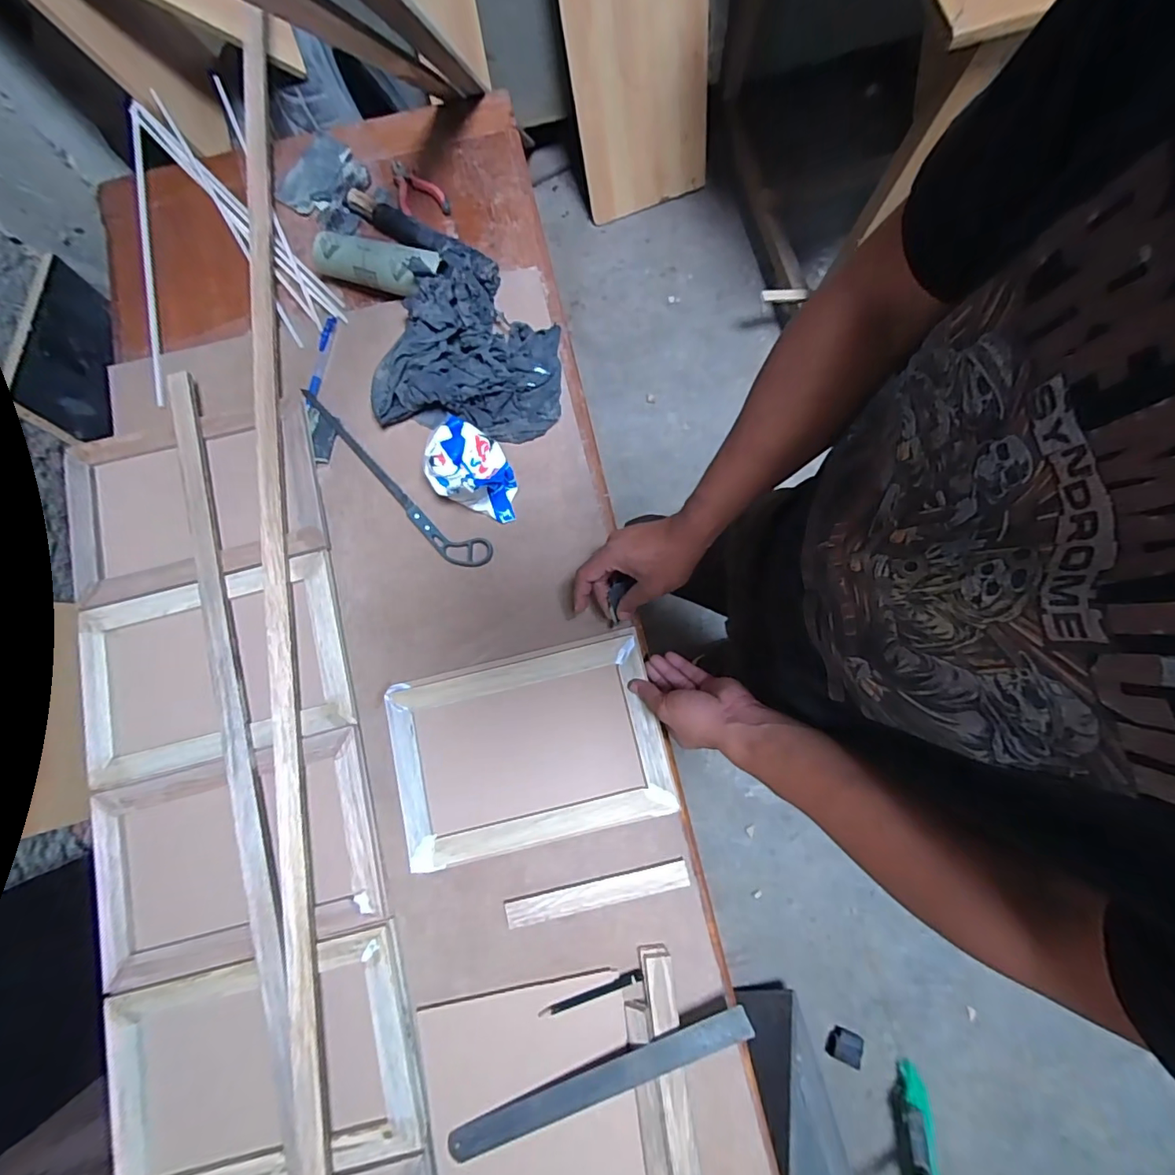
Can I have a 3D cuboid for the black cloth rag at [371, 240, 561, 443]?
[{"bbox_3d":[-0.139,-0.309,0.643,0.221,0.062,0.235,7,80,2],"label":"black cloth rag"}]

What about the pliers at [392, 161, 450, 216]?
[{"bbox_3d":[-0.239,-0.560,0.714,0.061,0.010,0.105,-25,80,-4],"label":"pliers"}]

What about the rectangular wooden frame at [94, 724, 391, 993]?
[{"bbox_3d":[-0.382,0.292,0.558,0.294,0.022,0.202,-14,80,-2],"label":"rectangular wooden frame"}]

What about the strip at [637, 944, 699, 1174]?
[{"bbox_3d":[0.087,0.519,0.502,0.031,0.025,0.293,-7,80,-1],"label":"strip"}]

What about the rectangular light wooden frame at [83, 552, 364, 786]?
[{"bbox_3d":[-0.433,0.091,0.593,0.301,0.018,0.205,-14,80,-2],"label":"rectangular light wooden frame"}]

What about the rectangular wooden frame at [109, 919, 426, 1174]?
[{"bbox_3d":[-0.331,0.492,0.529,0.302,0.037,0.206,-15,80,-2],"label":"rectangular wooden frame"}]

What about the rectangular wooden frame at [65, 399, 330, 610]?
[{"bbox_3d":[-0.487,-0.108,0.630,0.304,0.019,0.206,-14,80,-2],"label":"rectangular wooden frame"}]

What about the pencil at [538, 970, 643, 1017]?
[{"bbox_3d":[0.004,0.421,0.531,0.112,0.005,0.009,-18,80,-3],"label":"pencil"}]

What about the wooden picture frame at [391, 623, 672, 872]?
[{"bbox_3d":[-0.068,0.179,0.577,0.296,0.017,0.205,-14,80,-2],"label":"wooden picture frame"}]

